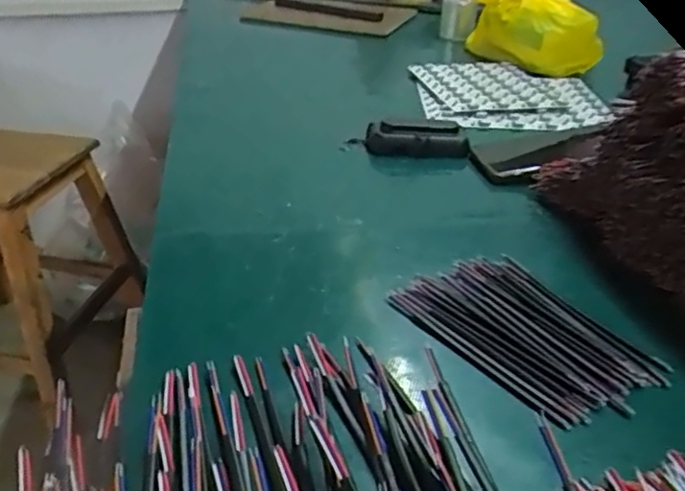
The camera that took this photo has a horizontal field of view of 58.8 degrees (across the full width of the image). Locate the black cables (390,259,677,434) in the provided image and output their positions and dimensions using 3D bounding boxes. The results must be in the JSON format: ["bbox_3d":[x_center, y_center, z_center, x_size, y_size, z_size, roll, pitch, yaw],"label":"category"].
[{"bbox_3d":[0.112,0.051,0.383,0.096,0.007,0.146,-18,34,-28],"label":"black cables"}]

